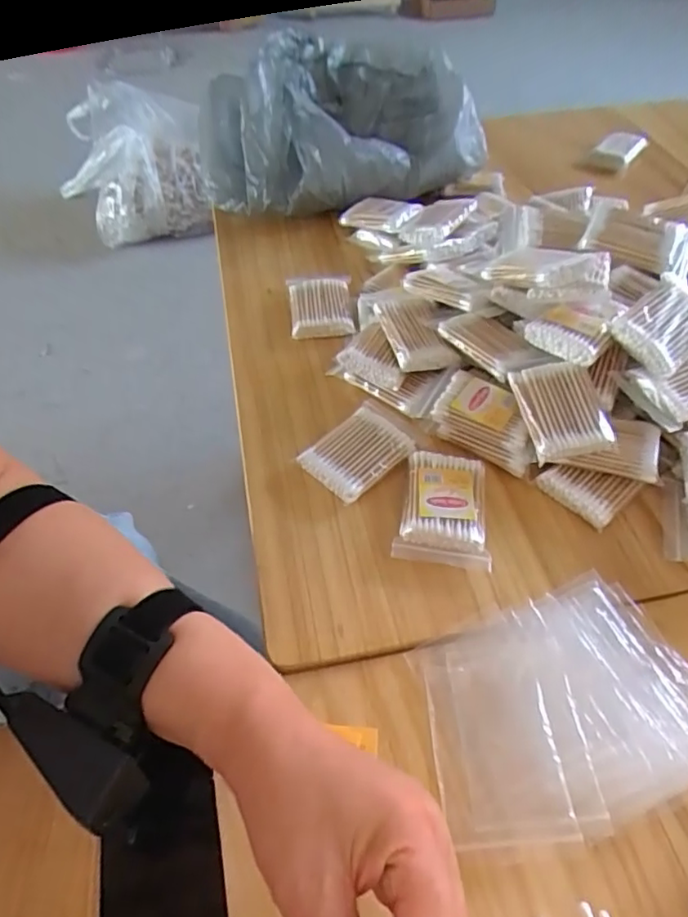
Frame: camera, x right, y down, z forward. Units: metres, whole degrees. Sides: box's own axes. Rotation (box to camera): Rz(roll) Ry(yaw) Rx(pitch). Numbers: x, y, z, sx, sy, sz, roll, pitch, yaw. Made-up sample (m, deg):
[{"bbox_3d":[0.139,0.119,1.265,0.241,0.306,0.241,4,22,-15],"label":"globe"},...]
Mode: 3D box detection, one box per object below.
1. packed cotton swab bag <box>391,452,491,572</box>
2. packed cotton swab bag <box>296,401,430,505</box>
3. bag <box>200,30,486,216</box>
[{"bbox_3d":[0.074,0.037,0.411,0.062,0.020,0.086,9,51,8],"label":"packed cotton swab bag"},{"bbox_3d":[0.015,-0.008,0.444,0.059,0.019,0.090,35,60,26],"label":"packed cotton swab bag"},{"bbox_3d":[0.010,-0.393,0.661,0.332,0.158,0.162,-26,55,-19],"label":"bag"}]

